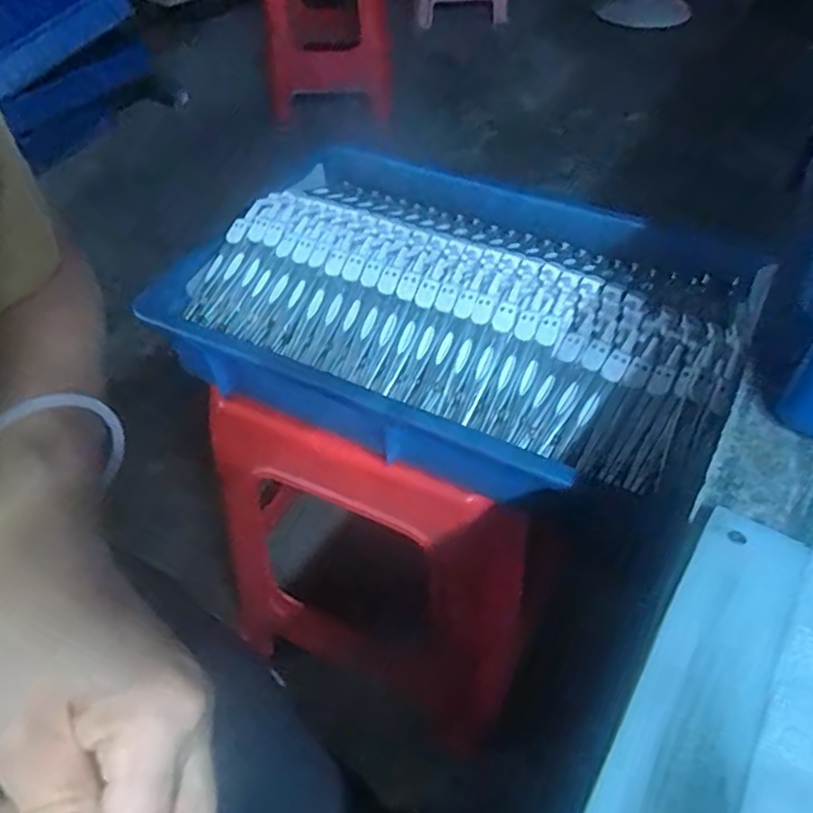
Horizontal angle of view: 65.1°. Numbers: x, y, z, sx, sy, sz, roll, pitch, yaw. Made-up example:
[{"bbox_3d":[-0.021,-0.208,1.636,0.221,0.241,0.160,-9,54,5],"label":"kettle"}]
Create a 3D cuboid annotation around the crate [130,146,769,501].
[{"bbox_3d":[0.037,-0.081,0.508,0.399,0.076,0.282,21,53,18],"label":"crate"}]

